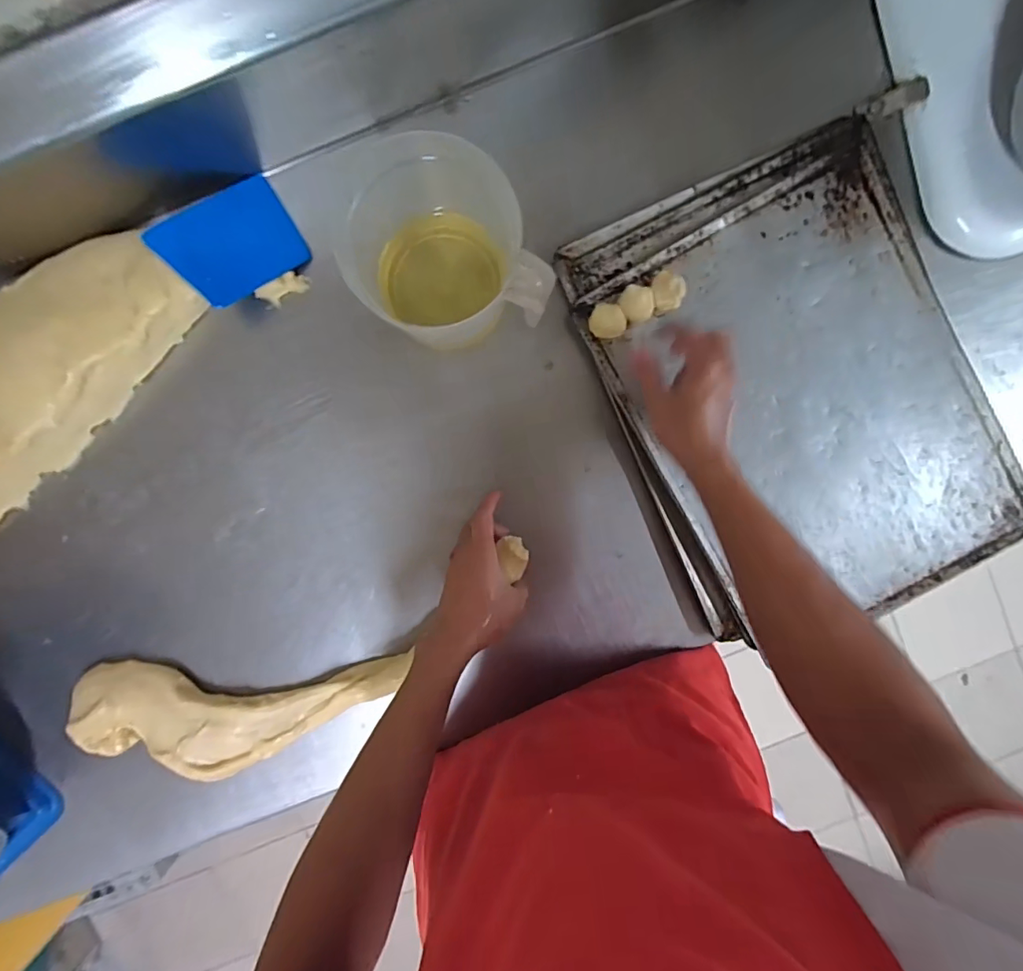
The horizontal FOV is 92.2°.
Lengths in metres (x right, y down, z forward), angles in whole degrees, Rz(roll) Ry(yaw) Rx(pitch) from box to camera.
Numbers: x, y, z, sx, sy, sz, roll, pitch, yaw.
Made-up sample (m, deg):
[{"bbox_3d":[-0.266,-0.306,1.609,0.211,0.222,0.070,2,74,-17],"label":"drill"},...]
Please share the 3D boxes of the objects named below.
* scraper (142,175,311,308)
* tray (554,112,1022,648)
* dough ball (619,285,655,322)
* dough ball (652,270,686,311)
[{"bbox_3d":[-0.277,-0.241,0.492,0.122,0.012,0.095,-37,97,-19],"label":"scraper"},{"bbox_3d":[0.298,-0.092,0.516,0.354,0.028,0.472,-25,95,2],"label":"tray"},{"bbox_3d":[0.126,-0.181,0.493,0.030,0.025,0.035,-35,94,3],"label":"dough ball"},{"bbox_3d":[0.157,-0.195,0.495,0.031,0.028,0.037,-14,95,1],"label":"dough ball"}]

